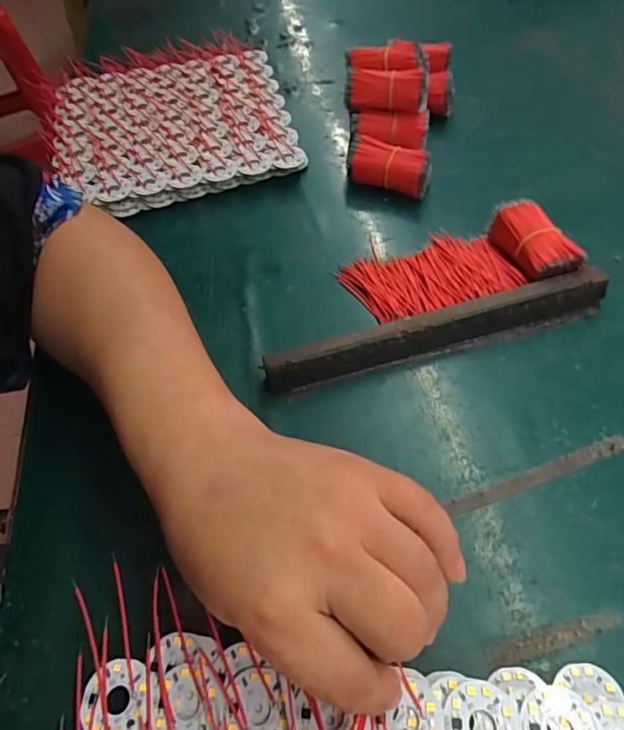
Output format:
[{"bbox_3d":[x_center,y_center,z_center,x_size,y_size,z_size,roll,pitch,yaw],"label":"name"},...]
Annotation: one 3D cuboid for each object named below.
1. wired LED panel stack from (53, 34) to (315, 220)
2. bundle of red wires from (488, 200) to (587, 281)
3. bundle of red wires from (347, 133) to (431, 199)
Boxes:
[{"bbox_3d":[-0.139,-0.241,0.506,0.221,0.025,0.227,-13,55,-6],"label":"wired LED panel stack"},{"bbox_3d":[0.158,-0.087,0.372,0.033,0.036,0.070,-15,55,-7],"label":"bundle of red wires"},{"bbox_3d":[0.065,-0.169,0.439,0.073,0.033,0.027,20,58,16],"label":"bundle of red wires"}]

